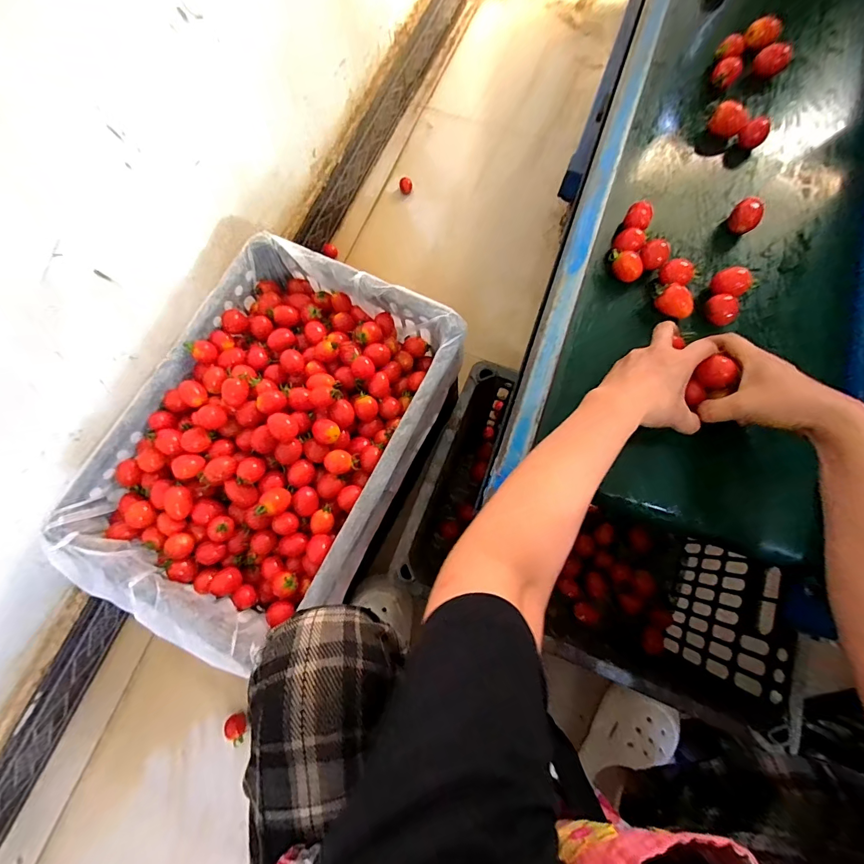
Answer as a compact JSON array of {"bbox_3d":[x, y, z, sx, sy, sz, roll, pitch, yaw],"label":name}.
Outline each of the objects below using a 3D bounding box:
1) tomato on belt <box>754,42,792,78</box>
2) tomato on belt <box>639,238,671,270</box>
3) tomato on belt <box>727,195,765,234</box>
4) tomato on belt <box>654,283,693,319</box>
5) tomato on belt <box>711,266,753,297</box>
[{"bbox_3d":[0.451,-0.492,0.505,0.038,0.030,0.034,37,79,10],"label":"tomato on belt"},{"bbox_3d":[0.262,-0.208,0.453,0.030,0.026,0.034,42,80,11],"label":"tomato on belt"},{"bbox_3d":[0.382,-0.263,0.465,0.032,0.036,0.033,41,79,10],"label":"tomato on belt"},{"bbox_3d":[0.281,-0.148,0.443,0.030,0.033,0.039,-41,78,-9],"label":"tomato on belt"},{"bbox_3d":[0.351,-0.176,0.444,0.033,0.029,0.028,21,77,6],"label":"tomato on belt"}]

